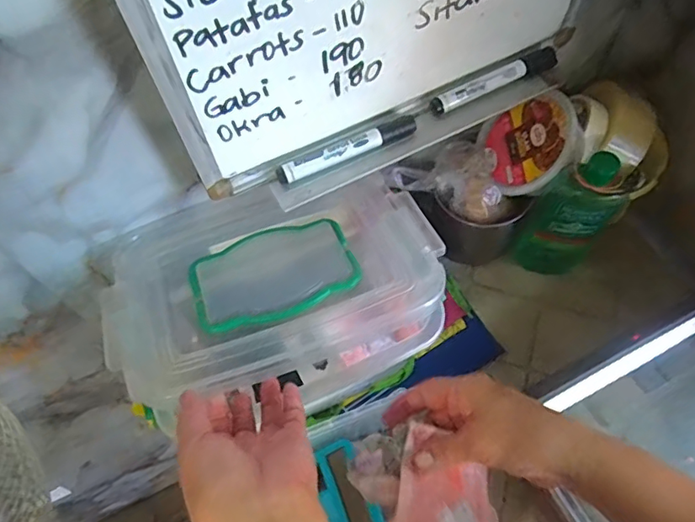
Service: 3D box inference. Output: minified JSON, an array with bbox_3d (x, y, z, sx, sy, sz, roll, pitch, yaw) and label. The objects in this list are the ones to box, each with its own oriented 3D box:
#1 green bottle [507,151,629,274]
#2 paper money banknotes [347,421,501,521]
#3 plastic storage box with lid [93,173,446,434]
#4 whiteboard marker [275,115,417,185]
[{"bbox_3d":[0.244,-0.048,0.588,0.080,0.175,0.062,35,68,19],"label":"green bottle"},{"bbox_3d":[0.057,0.167,0.393,0.111,0.015,0.083,18,64,12],"label":"paper money banknotes"},{"bbox_3d":[-0.064,0.028,0.504,0.292,0.087,0.206,-22,63,-9],"label":"plastic storage box with lid"},{"bbox_3d":[0.000,-0.103,0.487,0.137,0.014,0.015,-24,63,-10],"label":"whiteboard marker"}]

